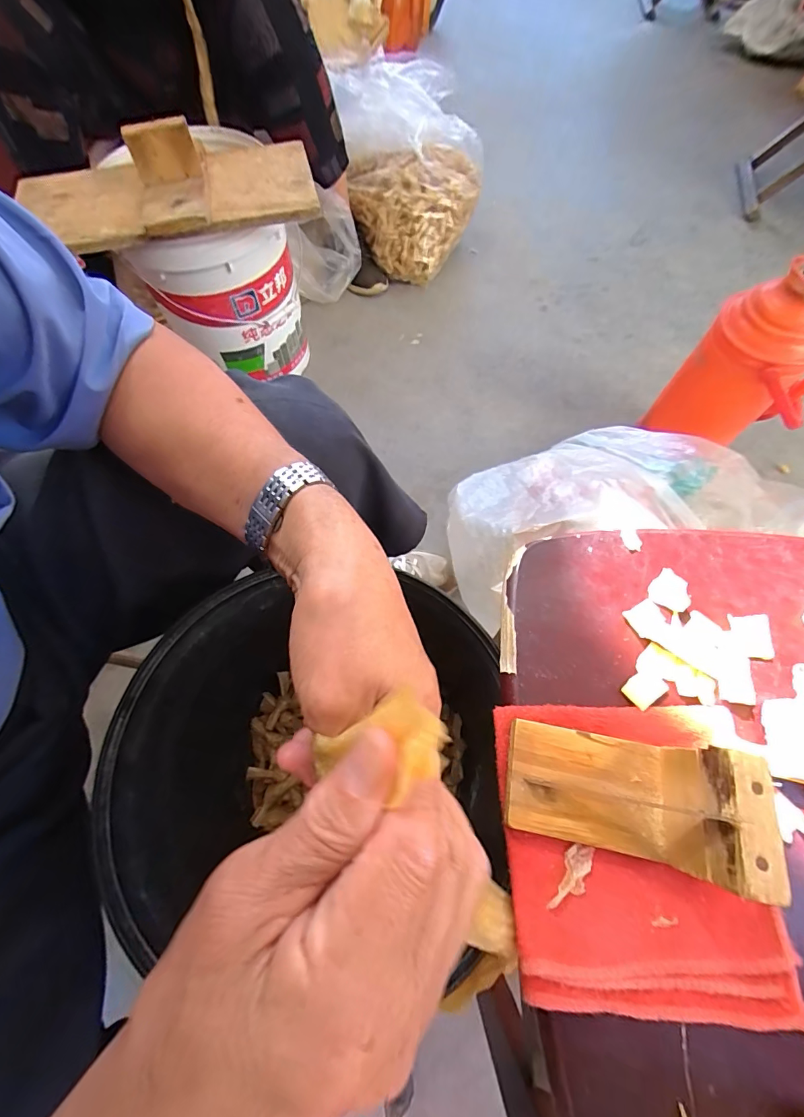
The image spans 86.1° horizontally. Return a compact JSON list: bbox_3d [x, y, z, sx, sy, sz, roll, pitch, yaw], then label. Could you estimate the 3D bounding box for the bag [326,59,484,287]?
[{"bbox_3d":[0.022,-0.846,0.946,0.289,0.295,0.245,-19,67,-7],"label":"bag"}]

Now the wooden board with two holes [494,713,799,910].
[{"bbox_3d":[0.116,0.124,0.225,0.106,0.065,0.059,10,67,6],"label":"wooden board with two holes"}]

